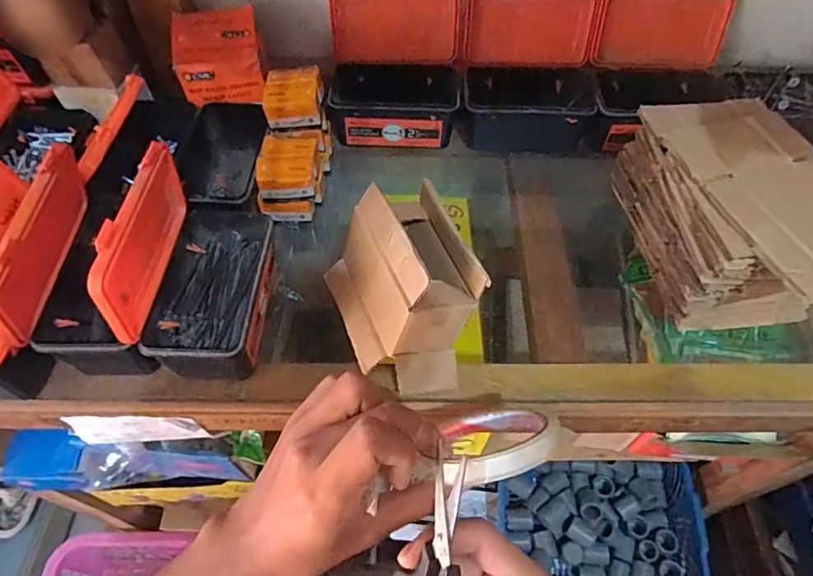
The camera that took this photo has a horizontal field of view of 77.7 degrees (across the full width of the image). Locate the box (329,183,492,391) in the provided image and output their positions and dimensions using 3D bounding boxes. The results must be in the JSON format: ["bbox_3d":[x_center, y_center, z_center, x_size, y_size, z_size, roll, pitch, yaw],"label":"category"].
[{"bbox_3d":[-0.002,0.000,0.415,0.102,0.096,0.148,-19,58,-13],"label":"box"}]

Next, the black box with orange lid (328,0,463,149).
[{"bbox_3d":[-0.011,-0.247,0.562,0.141,0.132,0.116,-2,56,-2],"label":"black box with orange lid"}]

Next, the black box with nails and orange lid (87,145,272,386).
[{"bbox_3d":[-0.160,-0.028,0.396,0.081,0.127,0.156,-1,56,-1],"label":"black box with nails and orange lid"}]

